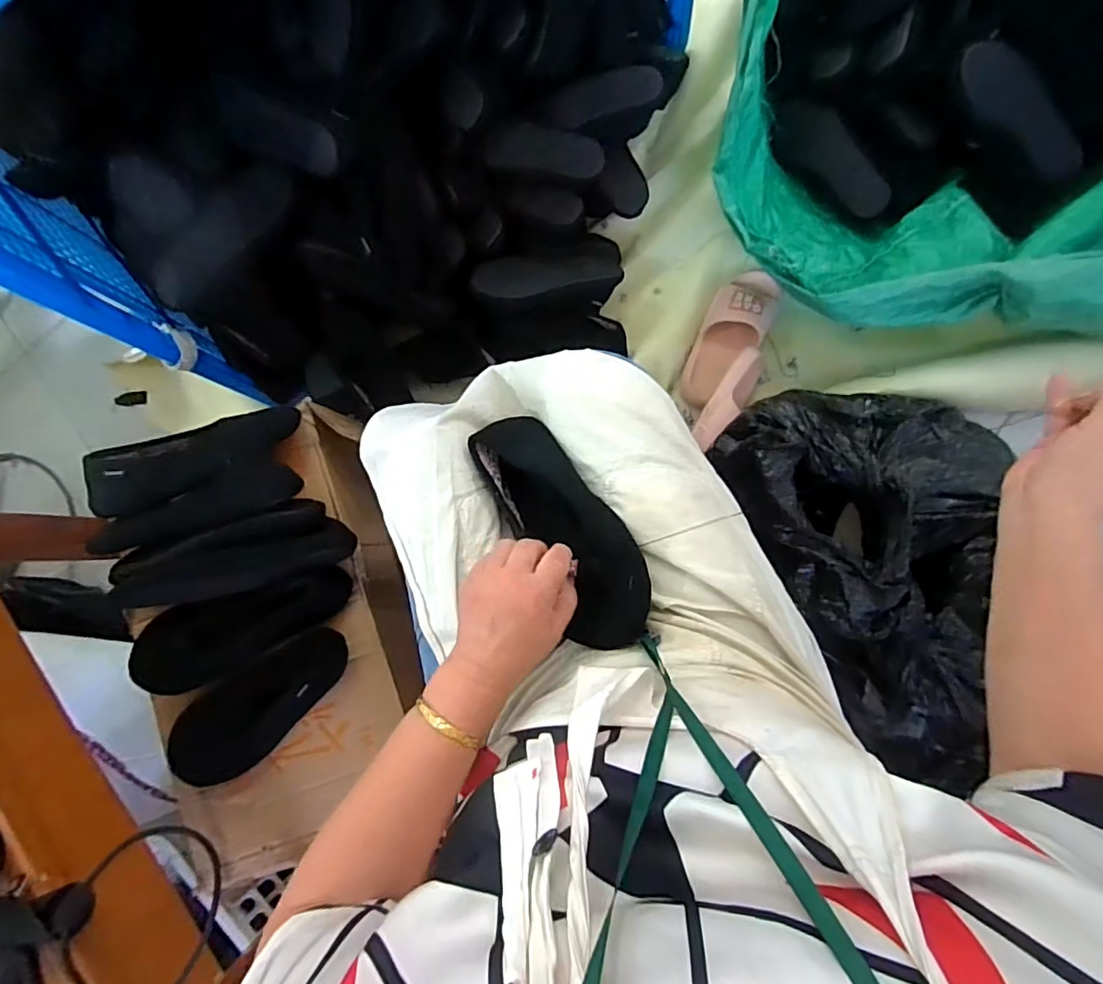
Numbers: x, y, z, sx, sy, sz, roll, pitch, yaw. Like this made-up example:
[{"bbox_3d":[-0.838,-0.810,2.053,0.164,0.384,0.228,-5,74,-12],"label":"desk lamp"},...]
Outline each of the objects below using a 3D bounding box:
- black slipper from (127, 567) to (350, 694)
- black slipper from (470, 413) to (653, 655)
[{"bbox_3d":[-0.375,0.158,0.674,0.256,0.061,0.093,-26,81,4],"label":"black slipper"},{"bbox_3d":[0.008,0.027,0.530,0.088,0.053,0.249,-38,59,2],"label":"black slipper"}]

